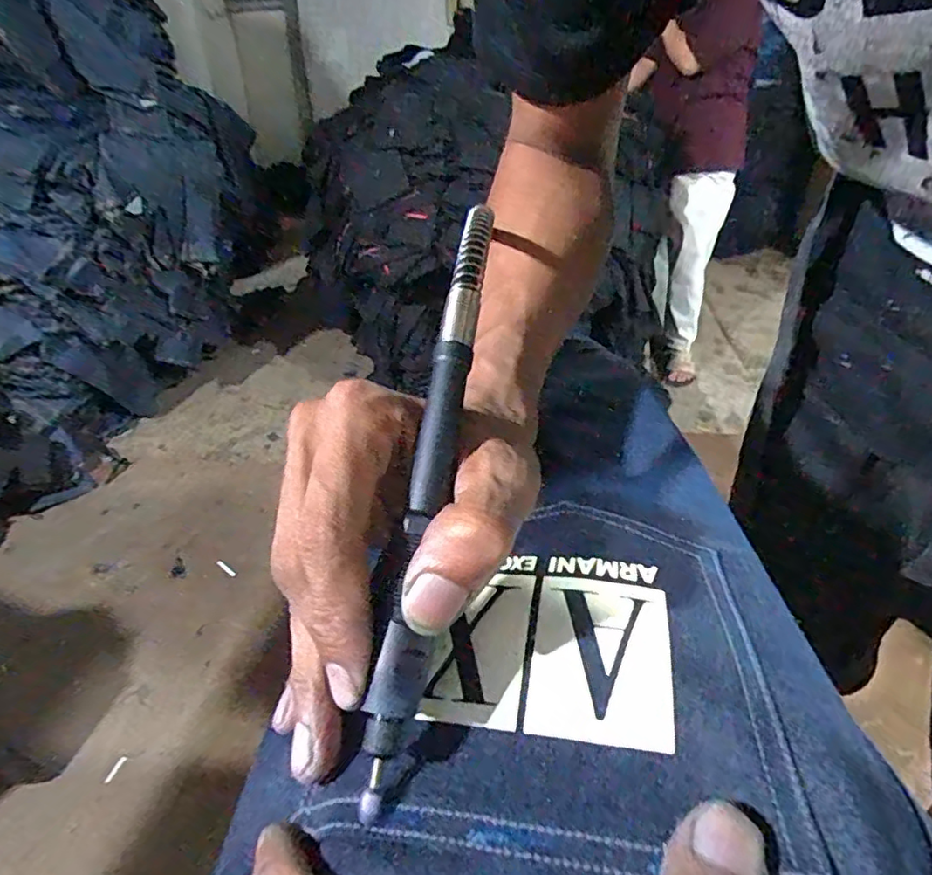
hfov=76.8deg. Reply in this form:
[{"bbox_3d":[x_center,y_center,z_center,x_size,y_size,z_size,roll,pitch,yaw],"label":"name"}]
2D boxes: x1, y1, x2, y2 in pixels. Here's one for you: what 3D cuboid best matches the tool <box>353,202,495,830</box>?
[{"bbox_3d":[-0.009,0.005,0.198,0.015,0.015,0.211,5,68,10],"label":"tool"}]

